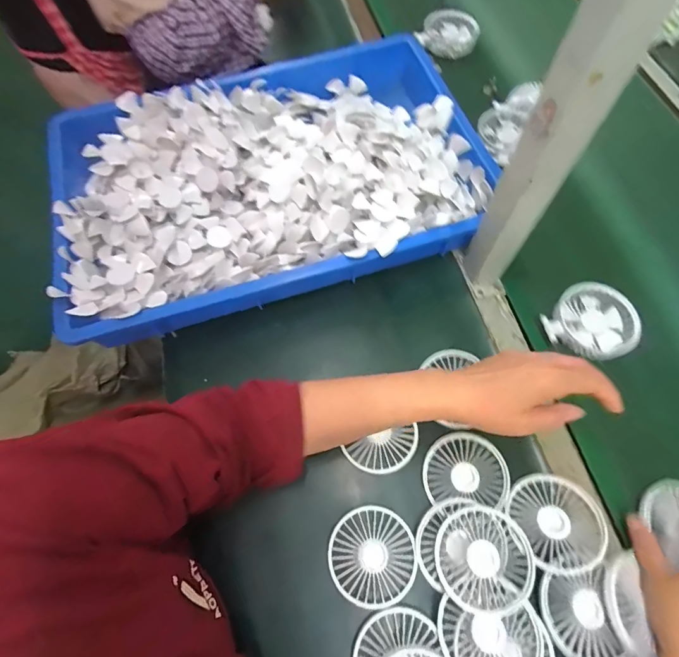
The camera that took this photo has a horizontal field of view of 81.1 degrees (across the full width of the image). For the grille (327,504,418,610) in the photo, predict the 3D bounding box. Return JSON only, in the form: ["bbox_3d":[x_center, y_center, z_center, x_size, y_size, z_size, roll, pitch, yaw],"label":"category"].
[{"bbox_3d":[0.033,0.228,0.398,0.086,0.008,0.086,0,66,-1],"label":"grille"}]

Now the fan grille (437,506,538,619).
[{"bbox_3d":[0.137,0.218,0.377,0.085,0.017,0.085,0,66,-1],"label":"fan grille"}]

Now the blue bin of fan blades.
[{"bbox_3d":[-0.094,-0.219,0.547,0.563,0.089,0.379,-15,67,-7],"label":"blue bin of fan blades"}]

